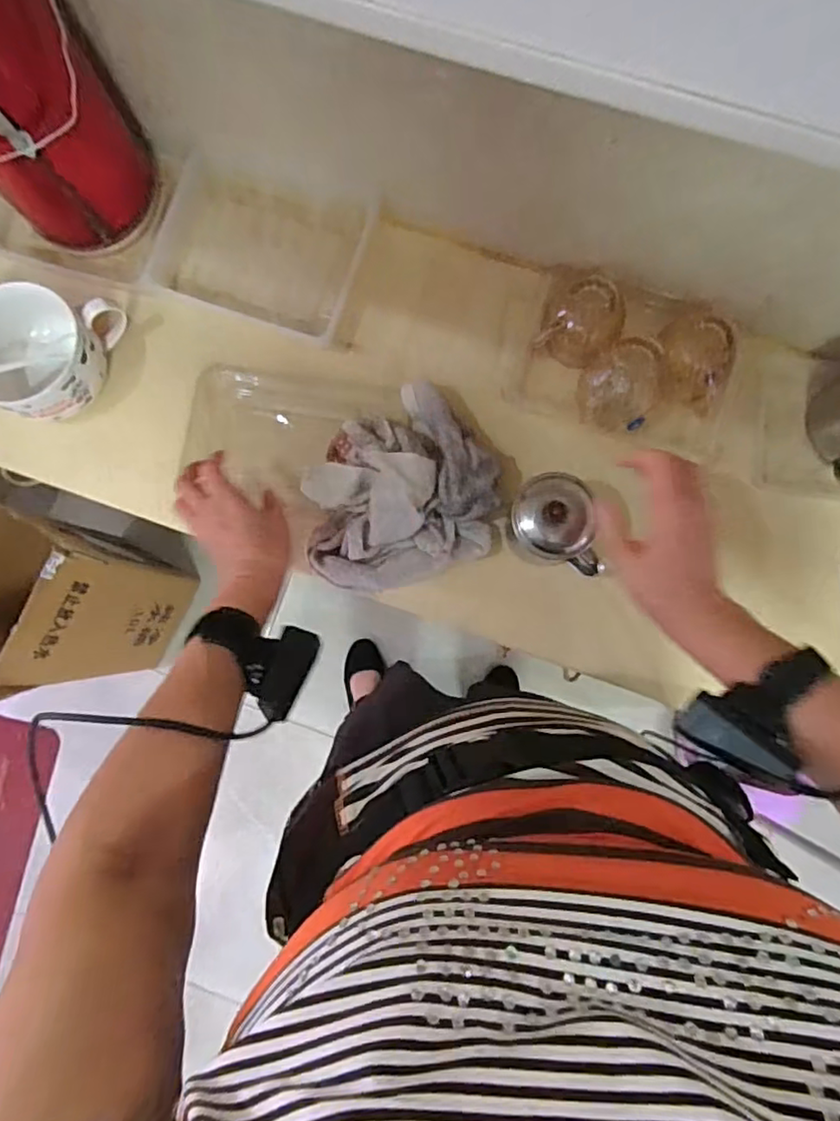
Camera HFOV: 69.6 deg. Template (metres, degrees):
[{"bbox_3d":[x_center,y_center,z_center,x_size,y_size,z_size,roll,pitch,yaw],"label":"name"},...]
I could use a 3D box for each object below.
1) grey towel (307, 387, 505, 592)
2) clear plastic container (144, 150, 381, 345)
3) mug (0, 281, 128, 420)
[{"bbox_3d":[-0.026,-0.073,0.604,0.190,0.071,0.179,-19,84,0],"label":"grey towel"},{"bbox_3d":[-0.179,-0.354,0.674,0.230,0.037,0.186,17,85,3],"label":"clear plastic container"},{"bbox_3d":[-0.391,-0.215,0.633,0.118,0.081,0.137,13,85,3],"label":"mug"}]

